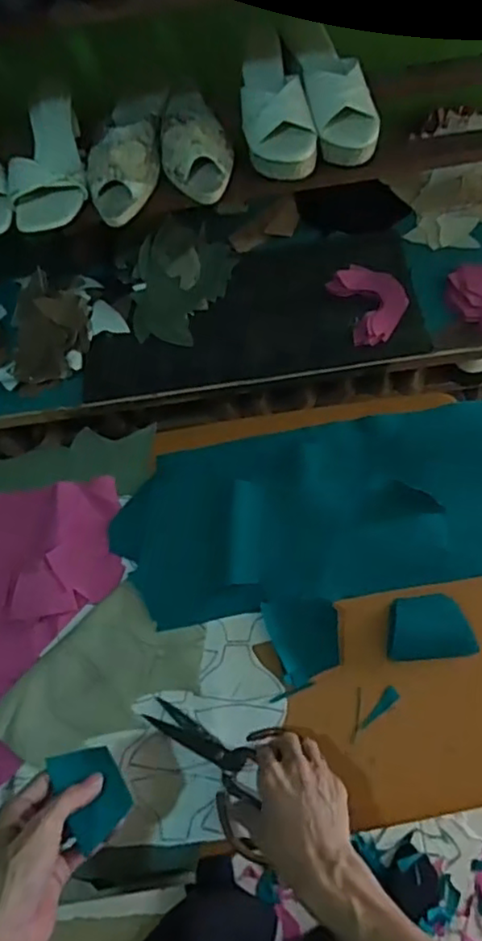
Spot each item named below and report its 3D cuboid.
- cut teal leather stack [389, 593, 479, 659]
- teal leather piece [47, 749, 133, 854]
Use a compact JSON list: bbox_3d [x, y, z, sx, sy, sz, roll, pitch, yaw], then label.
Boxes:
[{"bbox_3d":[0.202,0.168,0.685,0.090,0.011,0.064,-6,64,3],"label":"cut teal leather stack"},{"bbox_3d":[-0.124,0.269,0.535,0.050,0.010,0.075,-20,63,-24],"label":"teal leather piece"}]

